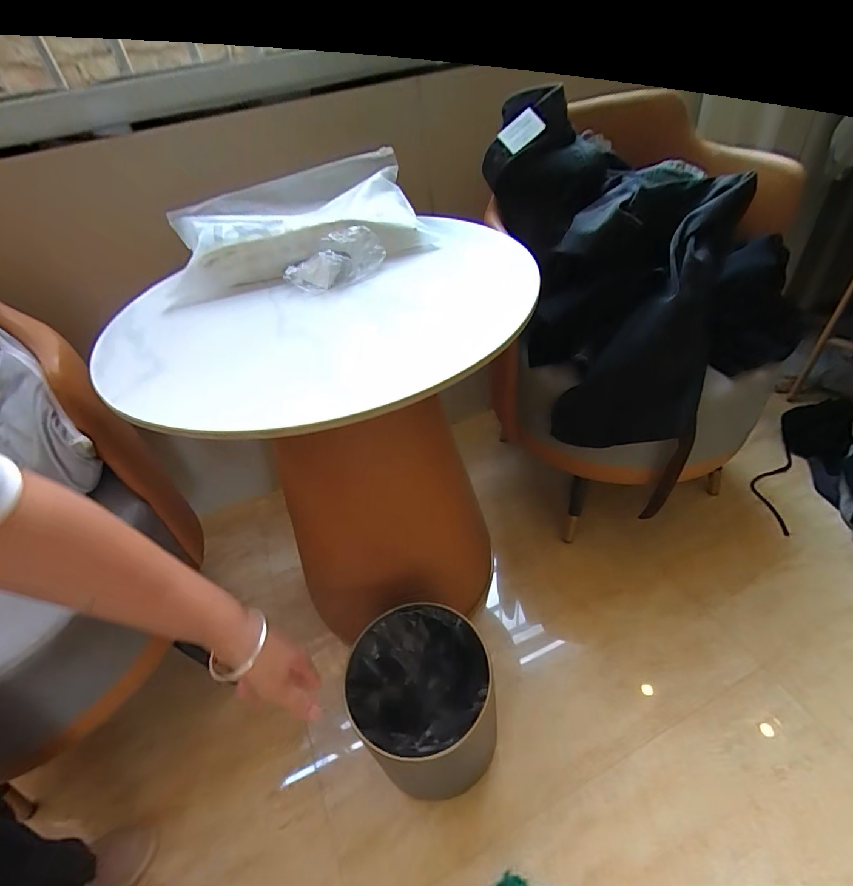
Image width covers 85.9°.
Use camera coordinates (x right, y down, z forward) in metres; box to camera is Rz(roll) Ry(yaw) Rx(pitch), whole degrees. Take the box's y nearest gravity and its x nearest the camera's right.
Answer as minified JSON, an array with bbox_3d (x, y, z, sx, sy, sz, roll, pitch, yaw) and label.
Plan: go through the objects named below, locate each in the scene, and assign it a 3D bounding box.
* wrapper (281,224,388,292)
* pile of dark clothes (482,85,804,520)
[{"bbox_3d":[-0.126,-0.254,0.638,0.145,0.053,0.066,-26,45,-15],"label":"wrapper"},{"bbox_3d":[0.367,-0.308,0.815,0.365,0.462,0.509,-21,44,-10],"label":"pile of dark clothes"}]

